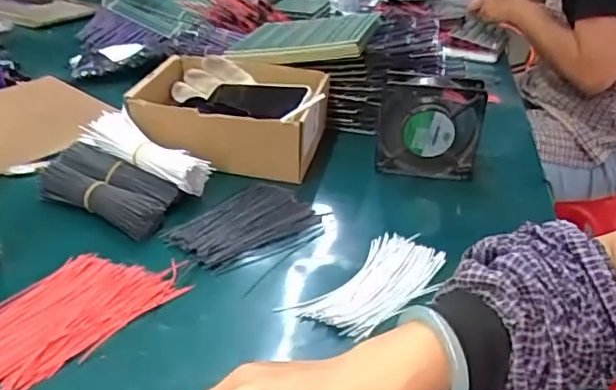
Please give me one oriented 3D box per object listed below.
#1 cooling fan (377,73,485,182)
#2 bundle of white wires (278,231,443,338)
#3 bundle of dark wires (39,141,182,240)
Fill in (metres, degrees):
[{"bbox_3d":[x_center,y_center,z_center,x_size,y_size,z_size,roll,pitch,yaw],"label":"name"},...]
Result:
[{"bbox_3d":[0.148,-0.078,0.711,0.119,0.131,0.033,9,28,7],"label":"cooling fan"},{"bbox_3d":[0.062,0.079,0.532,0.079,0.008,0.160,27,38,36],"label":"bundle of white wires"},{"bbox_3d":[-0.217,-0.008,0.632,0.162,0.035,0.075,17,32,23],"label":"bundle of dark wires"}]

